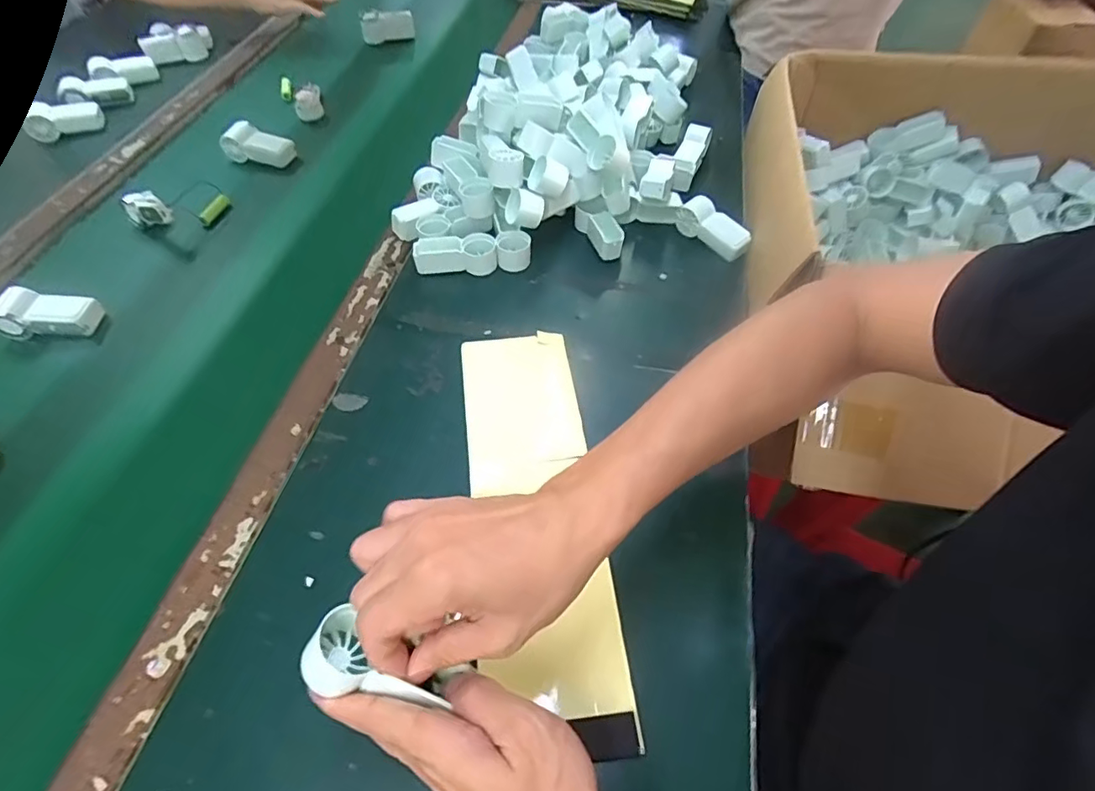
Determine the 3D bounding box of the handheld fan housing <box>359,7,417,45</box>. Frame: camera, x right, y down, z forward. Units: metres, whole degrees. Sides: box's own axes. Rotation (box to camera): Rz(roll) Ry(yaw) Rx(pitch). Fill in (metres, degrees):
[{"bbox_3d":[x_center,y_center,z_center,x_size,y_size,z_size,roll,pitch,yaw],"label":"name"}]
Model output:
[{"bbox_3d":[-0.303,-0.702,1.017,0.097,0.050,0.028,-13,55,-10],"label":"handheld fan housing"}]

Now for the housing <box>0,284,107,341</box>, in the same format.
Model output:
[{"bbox_3d":[-0.530,-0.084,0.566,0.086,0.035,0.053,6,54,4],"label":"housing"}]

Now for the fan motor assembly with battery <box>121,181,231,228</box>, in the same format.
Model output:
[{"bbox_3d":[-0.469,-0.242,0.674,0.070,0.042,0.095,26,58,17],"label":"fan motor assembly with battery"}]

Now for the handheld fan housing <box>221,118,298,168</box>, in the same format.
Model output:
[{"bbox_3d":[-0.415,-0.357,0.764,0.096,0.036,0.050,24,58,16],"label":"handheld fan housing"}]

